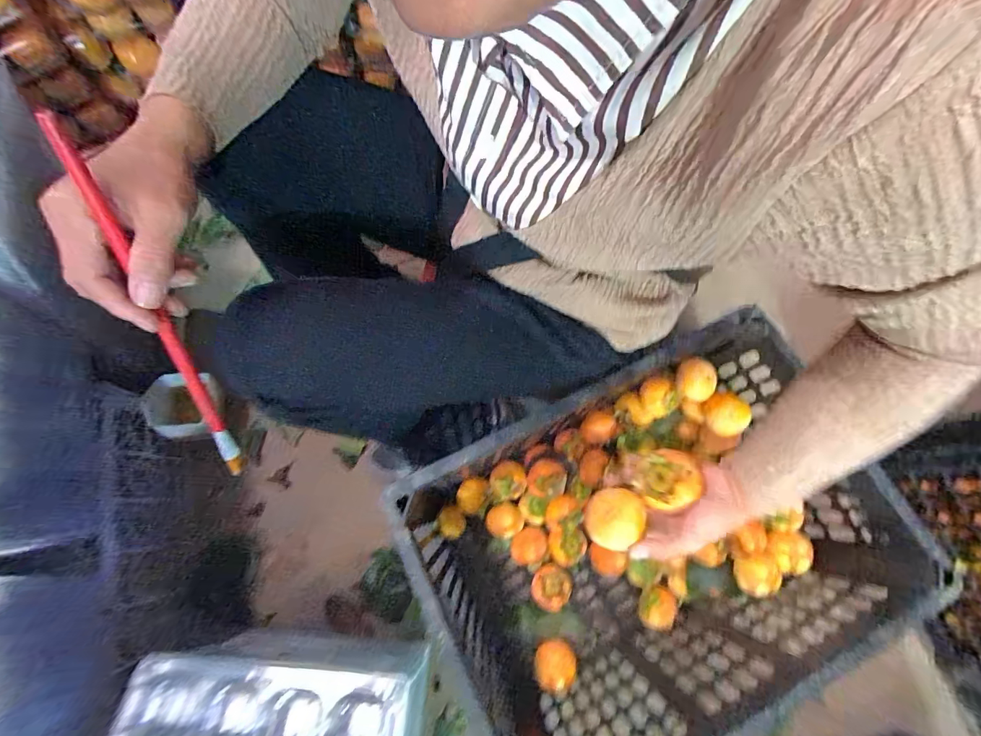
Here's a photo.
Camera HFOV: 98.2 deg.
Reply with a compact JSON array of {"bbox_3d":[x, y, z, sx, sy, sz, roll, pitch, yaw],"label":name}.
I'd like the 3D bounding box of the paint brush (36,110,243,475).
[{"bbox_3d":[-0.215,-0.013,0.289,0.012,0.277,0.014,3,40,-1],"label":"paint brush"}]

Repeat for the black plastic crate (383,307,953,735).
[{"bbox_3d":[0.198,0.208,0.554,0.456,0.275,0.344,-20,75,-8],"label":"black plastic crate"}]

